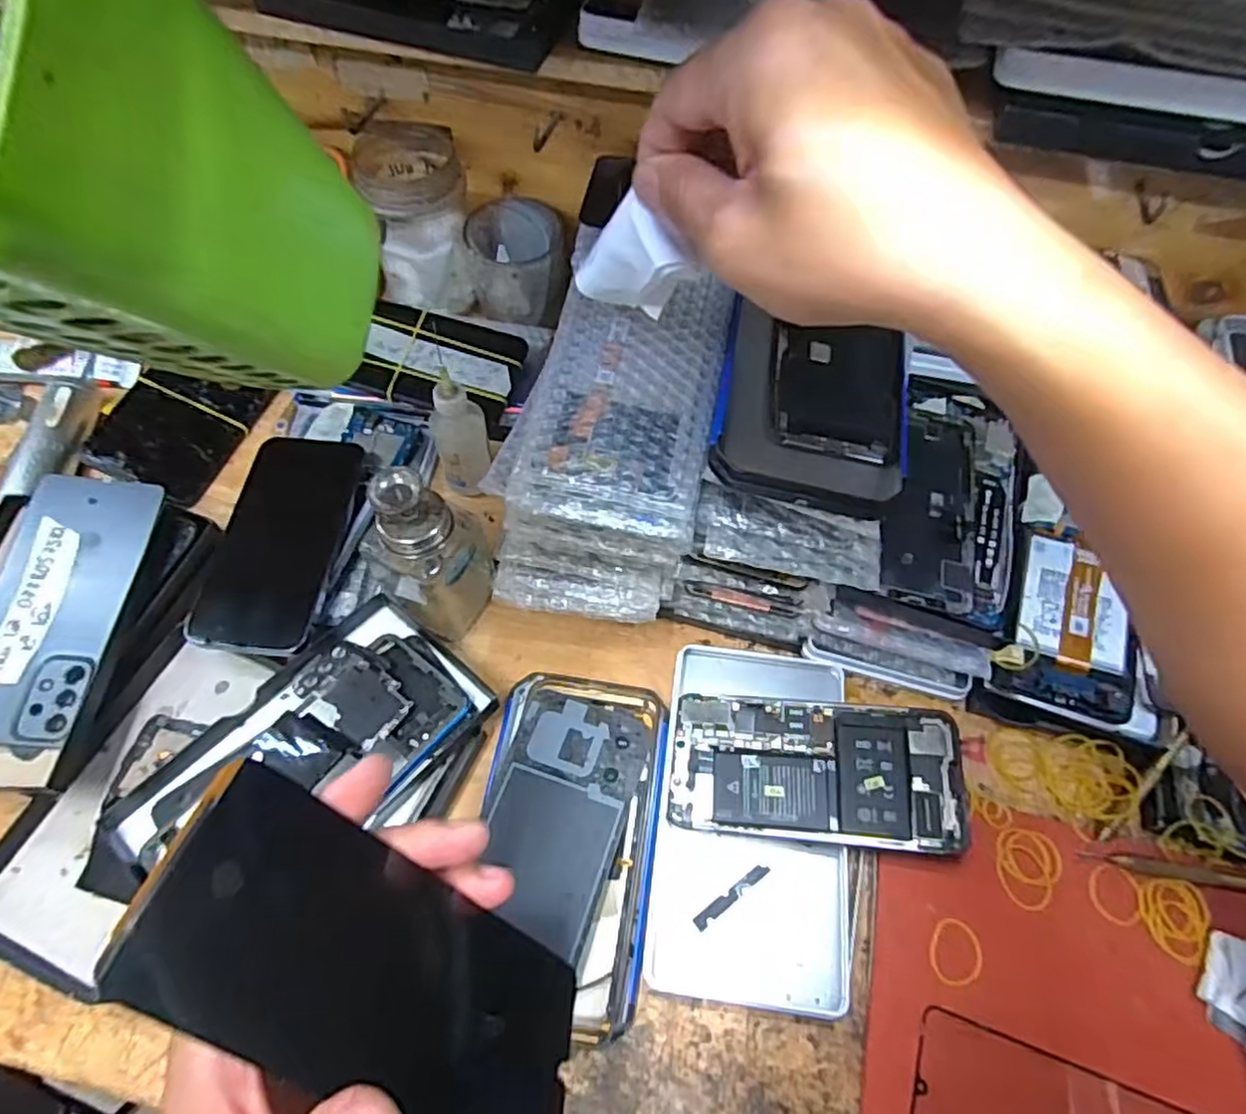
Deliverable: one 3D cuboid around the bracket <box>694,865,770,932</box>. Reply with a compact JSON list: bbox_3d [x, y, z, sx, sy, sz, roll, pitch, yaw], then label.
[{"bbox_3d":[0.058,0.180,0.368,0.049,0.004,0.007,-32,69,-16],"label":"bracket"}]

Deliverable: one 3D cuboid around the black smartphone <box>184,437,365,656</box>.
[{"bbox_3d":[-0.216,-0.011,0.436,0.081,0.009,0.140,7,72,7],"label":"black smartphone"}]

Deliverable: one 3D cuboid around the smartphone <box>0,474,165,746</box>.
[{"bbox_3d":[-0.328,0.025,0.401,0.075,0.008,0.160,5,66,-6],"label":"smartphone"}]

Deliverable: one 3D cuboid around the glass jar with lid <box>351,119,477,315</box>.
[{"bbox_3d":[-0.152,-0.252,0.524,0.074,0.108,0.069,-7,62,-5],"label":"glass jar with lid"}]

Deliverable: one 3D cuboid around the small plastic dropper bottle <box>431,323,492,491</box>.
[{"bbox_3d":[-0.105,-0.081,0.441,0.033,0.121,0.037,-14,63,-9],"label":"small plastic dropper bottle"}]

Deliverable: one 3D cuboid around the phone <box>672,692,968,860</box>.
[{"bbox_3d":[0.107,0.118,0.388,0.155,0.005,0.076,2,61,11],"label":"phone"}]

